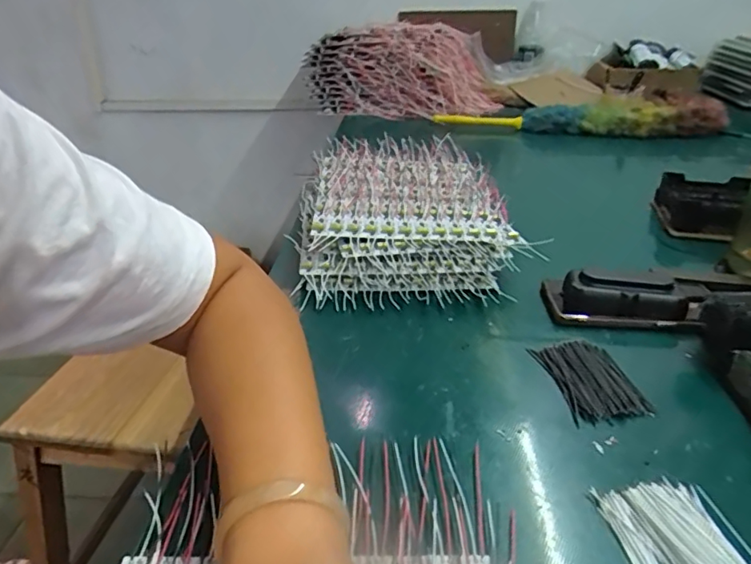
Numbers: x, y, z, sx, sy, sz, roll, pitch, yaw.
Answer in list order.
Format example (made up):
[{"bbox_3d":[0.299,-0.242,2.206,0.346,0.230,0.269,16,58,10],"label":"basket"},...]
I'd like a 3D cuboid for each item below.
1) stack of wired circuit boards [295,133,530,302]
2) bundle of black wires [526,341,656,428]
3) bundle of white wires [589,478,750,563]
[{"bbox_3d":[0.031,-0.087,0.655,0.239,0.073,0.344,0,30,-3],"label":"stack of wired circuit boards"},{"bbox_3d":[0.174,0.078,0.433,0.062,0.013,0.089,-3,31,-8],"label":"bundle of black wires"},{"bbox_3d":[0.175,0.150,0.298,0.070,0.008,0.087,-4,31,-9],"label":"bundle of white wires"}]

